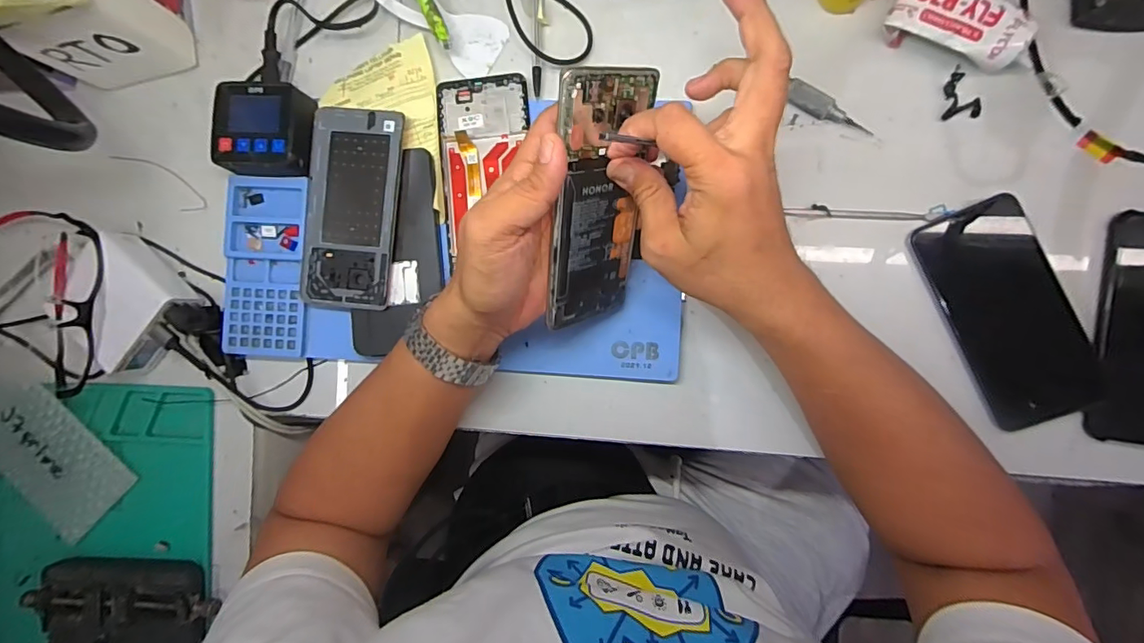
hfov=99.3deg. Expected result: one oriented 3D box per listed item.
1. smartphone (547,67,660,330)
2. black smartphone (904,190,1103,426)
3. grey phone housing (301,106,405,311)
[{"bbox_3d":[0.019,-0.071,0.313,0.004,0.072,0.162,34,131,39],"label":"smartphone"},{"bbox_3d":[0.319,-0.005,0.356,0.075,0.013,0.164,-23,86,4],"label":"black smartphone"},{"bbox_3d":[-0.177,-0.091,0.392,0.073,0.004,0.158,6,90,5],"label":"grey phone housing"}]

